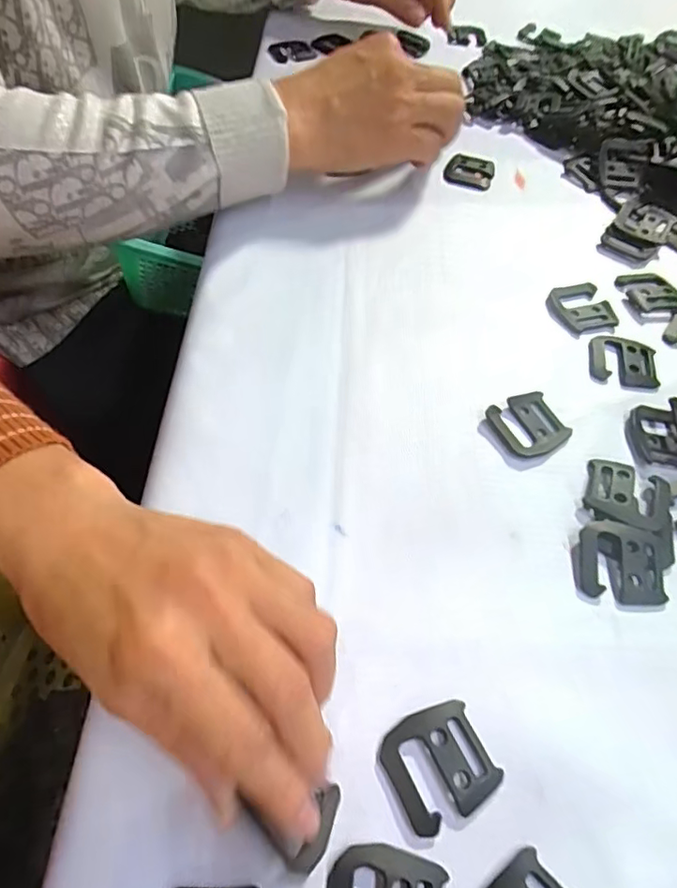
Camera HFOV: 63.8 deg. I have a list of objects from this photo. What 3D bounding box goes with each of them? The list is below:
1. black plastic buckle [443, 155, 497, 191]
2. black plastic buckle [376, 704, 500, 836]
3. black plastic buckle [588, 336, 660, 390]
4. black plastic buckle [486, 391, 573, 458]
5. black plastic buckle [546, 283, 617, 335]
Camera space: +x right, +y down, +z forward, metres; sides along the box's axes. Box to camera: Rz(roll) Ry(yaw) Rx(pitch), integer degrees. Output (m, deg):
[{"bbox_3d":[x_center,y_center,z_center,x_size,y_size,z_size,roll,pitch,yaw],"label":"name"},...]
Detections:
[{"bbox_3d":[0.103,-0.213,0.427,0.036,0.008,0.037,18,57,8],"label":"black plastic buckle"},{"bbox_3d":[0.038,0.119,0.203,0.037,0.004,0.035,-21,61,-17],"label":"black plastic buckle"},{"bbox_3d":[0.171,-0.050,0.326,0.038,0.005,0.037,12,57,3],"label":"black plastic buckle"},{"bbox_3d":[0.103,-0.011,0.294,0.036,0.005,0.036,-21,61,-17],"label":"black plastic buckle"},{"bbox_3d":[0.158,-0.088,0.352,0.036,0.005,0.038,-12,58,-12],"label":"black plastic buckle"}]

